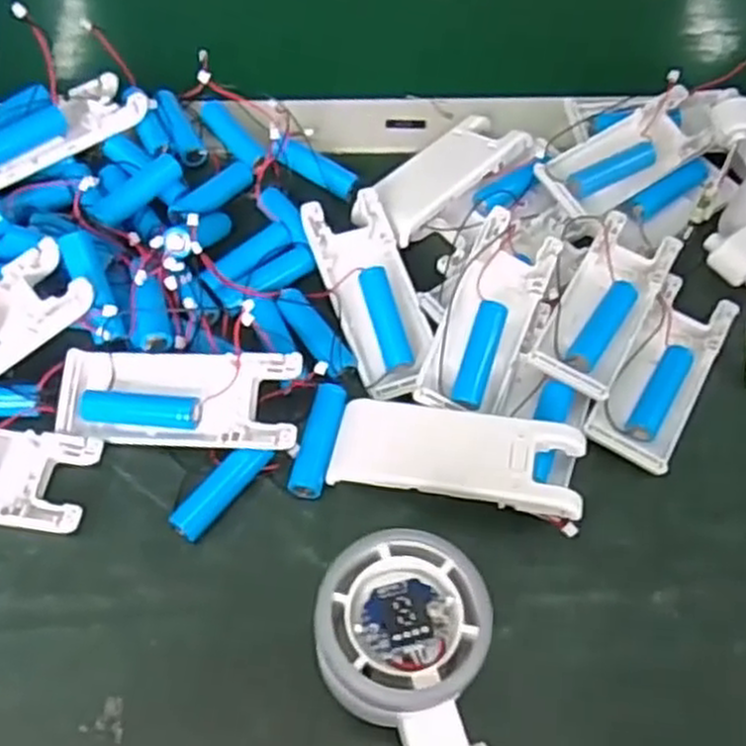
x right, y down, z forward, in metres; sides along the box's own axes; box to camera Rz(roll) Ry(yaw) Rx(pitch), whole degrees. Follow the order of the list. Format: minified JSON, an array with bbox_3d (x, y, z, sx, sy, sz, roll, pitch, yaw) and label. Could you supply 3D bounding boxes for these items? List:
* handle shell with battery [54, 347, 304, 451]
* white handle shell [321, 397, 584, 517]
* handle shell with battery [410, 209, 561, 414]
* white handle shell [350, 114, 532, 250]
[{"bbox_3d":[-0.082,0.011,0.336,0.104,0.022,0.038,2,61,11],"label":"handle shell with battery"},{"bbox_3d":[0.035,0.034,0.331,0.102,0.012,0.040,7,61,14],"label":"white handle shell"},{"bbox_3d":[0.055,-0.026,0.361,0.039,0.021,0.099,21,61,8],"label":"handle shell with battery"},{"bbox_3d":[0.038,-0.107,0.412,0.100,0.012,0.039,-40,70,-23],"label":"white handle shell"}]

